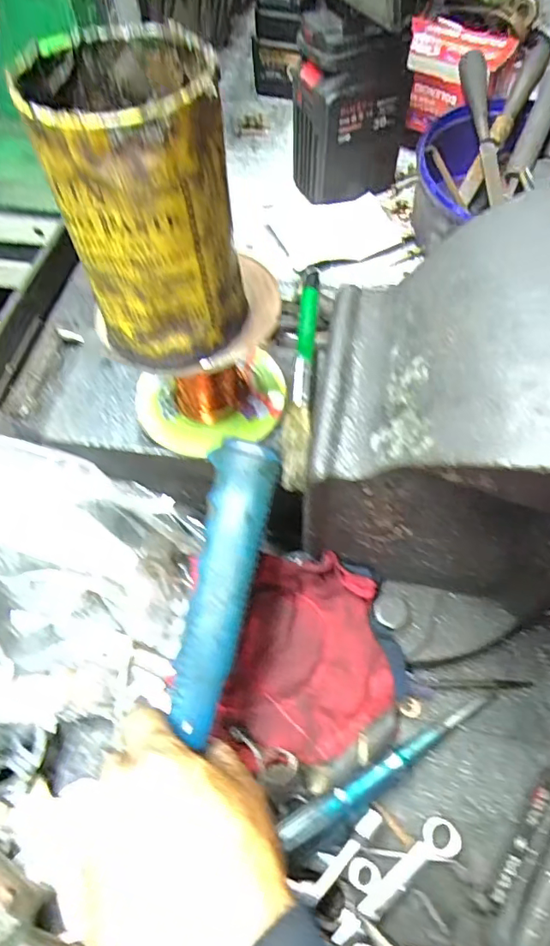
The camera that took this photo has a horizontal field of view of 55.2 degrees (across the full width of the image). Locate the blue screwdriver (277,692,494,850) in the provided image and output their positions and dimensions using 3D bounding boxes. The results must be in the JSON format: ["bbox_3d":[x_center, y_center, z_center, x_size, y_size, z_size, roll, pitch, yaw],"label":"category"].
[{"bbox_3d":[0.081,0.196,0.356,0.174,0.017,0.018,-20,60,-25],"label":"blue screwdriver"}]

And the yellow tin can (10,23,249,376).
[{"bbox_3d":[-0.055,-0.113,0.236,0.074,0.114,0.077,-14,60,-6],"label":"yellow tin can"}]

